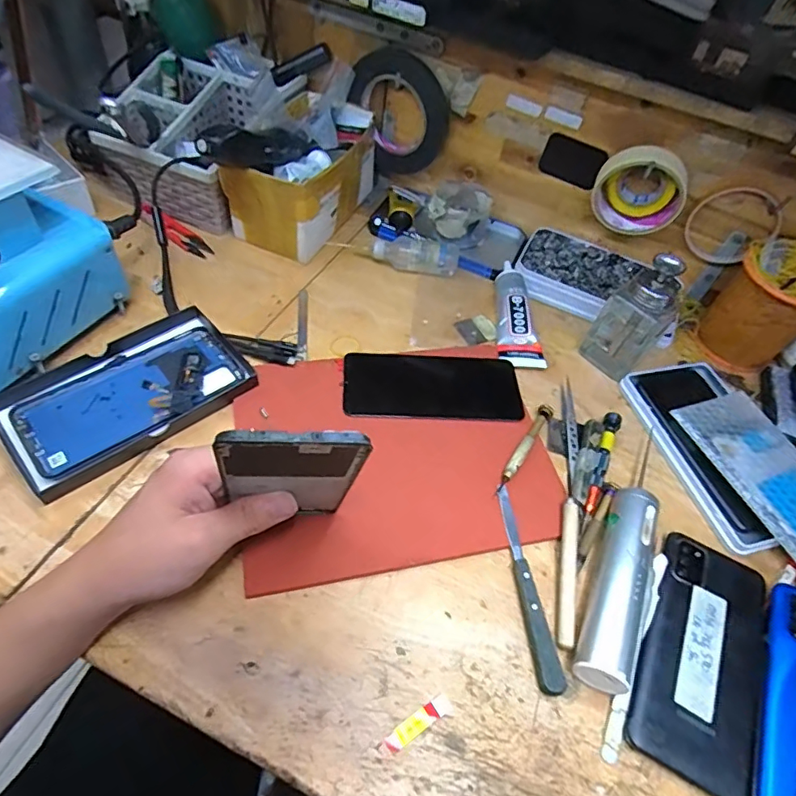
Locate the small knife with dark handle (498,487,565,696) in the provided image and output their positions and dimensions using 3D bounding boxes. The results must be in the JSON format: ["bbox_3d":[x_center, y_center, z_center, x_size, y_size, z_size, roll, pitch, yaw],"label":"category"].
[{"bbox_3d":[0.089,0.126,0.372,0.016,0.011,0.143,-2,52,-10],"label":"small knife with dark handle"}]

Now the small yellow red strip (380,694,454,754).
[{"bbox_3d":[0.012,0.195,0.318,0.044,0.004,0.011,-24,59,-25],"label":"small yellow red strip"}]

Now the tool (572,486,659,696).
[{"bbox_3d":[0.158,0.125,0.368,0.036,0.025,0.146,25,52,11],"label":"tool"}]

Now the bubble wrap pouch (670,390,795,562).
[{"bbox_3d":[0.319,0.069,0.440,0.083,0.009,0.176,-14,55,-19],"label":"bubble wrap pouch"}]

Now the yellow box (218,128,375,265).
[{"bbox_3d":[-0.098,-0.239,0.592,0.101,0.093,0.178,23,52,12],"label":"yellow box"}]

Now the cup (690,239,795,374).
[{"bbox_3d":[0.356,-0.087,0.526,0.075,0.109,0.082,4,51,-5],"label":"cup"}]

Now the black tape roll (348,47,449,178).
[{"bbox_3d":[0.001,-0.311,0.597,0.108,0.131,0.034,10,51,-1],"label":"black tape roll"}]

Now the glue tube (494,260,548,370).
[{"bbox_3d":[0.121,-0.086,0.539,0.042,0.022,0.132,5,51,-5],"label":"glue tube"}]

